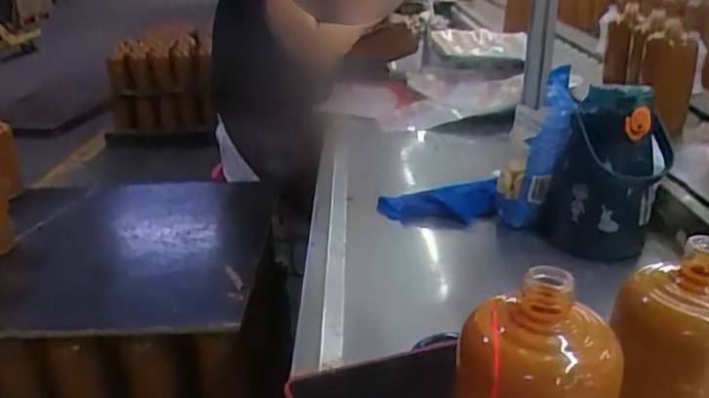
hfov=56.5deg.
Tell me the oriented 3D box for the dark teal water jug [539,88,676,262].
[{"bbox_3d":[0.303,-0.036,0.797,0.136,0.190,0.113,9,25,25],"label":"dark teal water jug"}]

